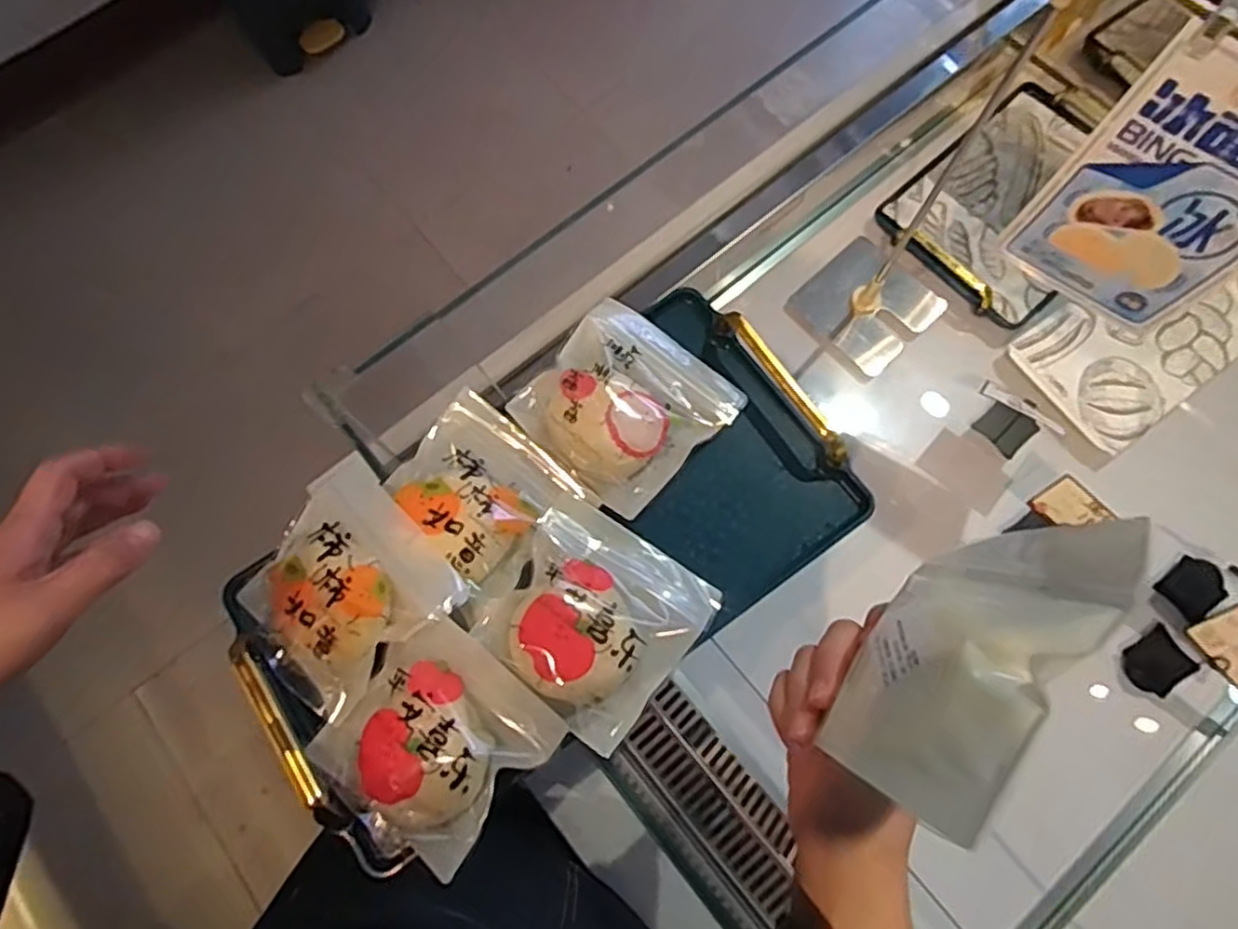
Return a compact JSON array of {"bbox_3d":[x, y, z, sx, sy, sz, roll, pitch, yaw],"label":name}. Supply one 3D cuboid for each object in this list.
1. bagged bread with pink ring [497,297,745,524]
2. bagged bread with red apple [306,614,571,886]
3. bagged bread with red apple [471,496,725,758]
[{"bbox_3d":[0.003,-0.046,0.497,0.123,0.034,0.123,41,78,14],"label":"bagged bread with pink ring"},{"bbox_3d":[-0.110,0.164,0.429,0.115,0.031,0.110,38,77,13],"label":"bagged bread with red apple"},{"bbox_3d":[-0.016,0.098,0.453,0.120,0.039,0.122,31,76,12],"label":"bagged bread with red apple"}]

